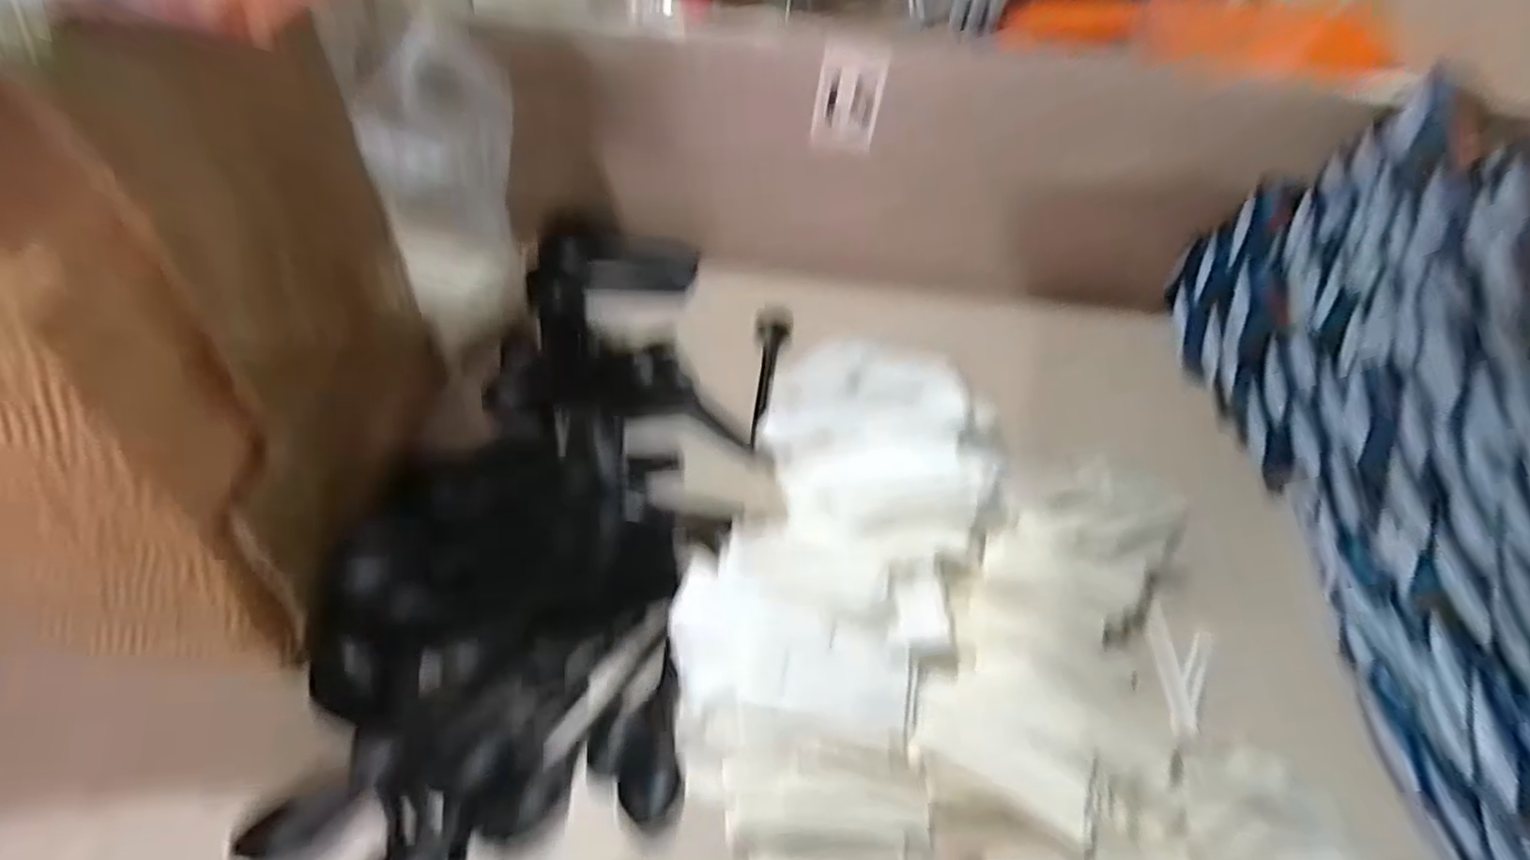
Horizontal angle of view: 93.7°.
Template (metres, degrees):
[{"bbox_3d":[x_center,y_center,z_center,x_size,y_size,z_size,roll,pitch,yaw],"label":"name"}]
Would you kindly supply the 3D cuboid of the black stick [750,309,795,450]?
[{"bbox_3d":[0.004,-0.045,0.594,0.030,0.018,0.145,4,50,1],"label":"black stick"}]

